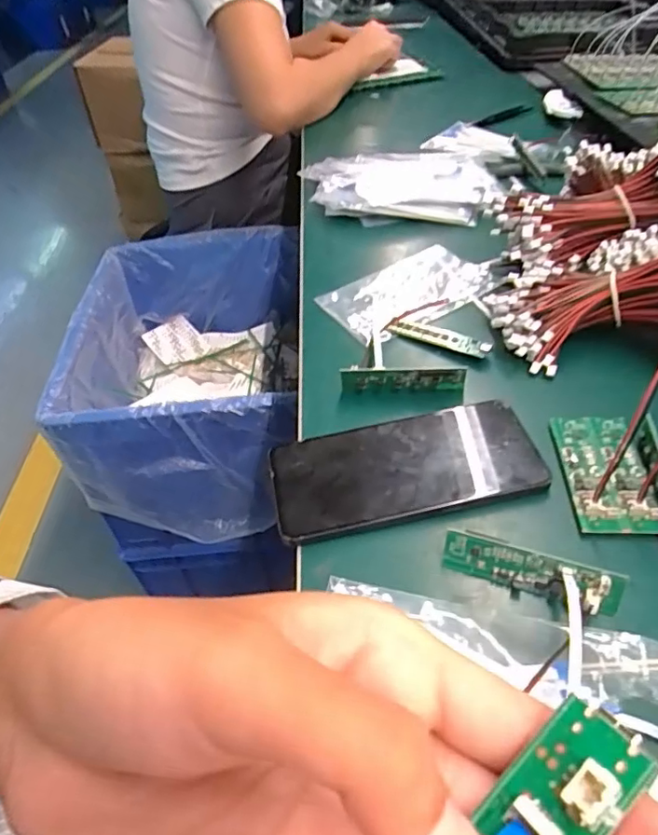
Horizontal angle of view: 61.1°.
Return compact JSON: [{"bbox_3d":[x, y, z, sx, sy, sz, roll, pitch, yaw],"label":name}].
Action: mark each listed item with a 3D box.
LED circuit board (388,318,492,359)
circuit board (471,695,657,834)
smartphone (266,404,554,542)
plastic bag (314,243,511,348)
[{"bbox_3d":[0.083,-0.061,0.416,0.079,0.006,0.016,21,71,29],"label":"LED circuit board"},{"bbox_3d":[0.033,0.074,0.097,0.055,0.007,0.017,-43,48,-12],"label":"circuit board"},{"bbox_3d":[0.044,0.029,0.329,0.152,0.008,0.070,-11,45,-5],"label":"smartphone"},{"bbox_3d":[0.071,-0.108,0.465,0.142,0.008,0.082,-27,49,-20],"label":"plastic bag"}]

